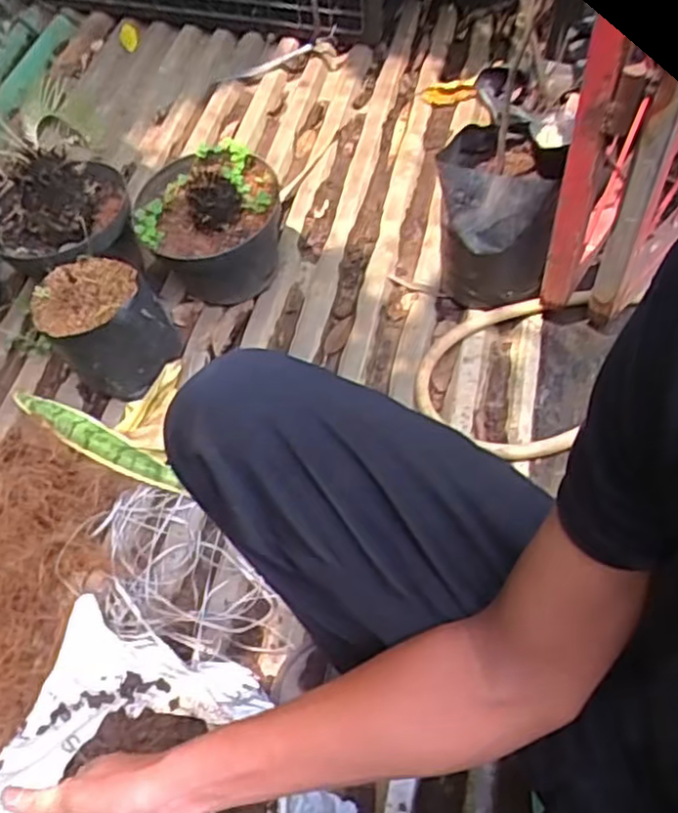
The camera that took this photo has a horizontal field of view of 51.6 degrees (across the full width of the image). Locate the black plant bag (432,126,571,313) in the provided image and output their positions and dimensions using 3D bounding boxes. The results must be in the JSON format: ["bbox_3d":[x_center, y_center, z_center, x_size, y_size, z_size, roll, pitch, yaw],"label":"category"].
[{"bbox_3d":[0.216,-0.275,0.990,0.140,0.217,0.161,3,56,4],"label":"black plant bag"}]

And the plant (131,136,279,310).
[{"bbox_3d":[-0.193,-0.266,1.100,0.212,0.201,0.209,-1,56,2],"label":"plant"}]

